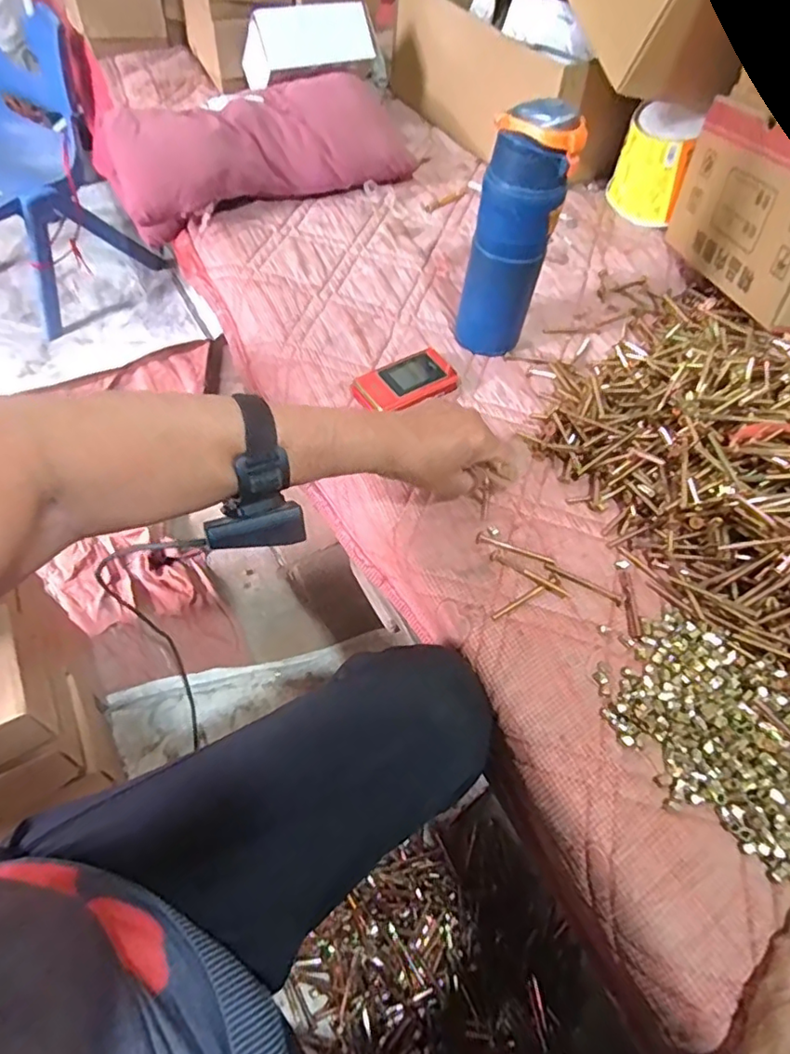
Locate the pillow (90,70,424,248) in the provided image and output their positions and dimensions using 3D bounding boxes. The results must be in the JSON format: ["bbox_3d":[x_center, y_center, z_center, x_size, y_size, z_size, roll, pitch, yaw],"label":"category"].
[{"bbox_3d":[-0.189,-0.515,0.781,0.389,0.084,0.185,-23,63,-18],"label":"pillow"}]

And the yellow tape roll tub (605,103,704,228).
[{"bbox_3d":[0.351,-0.493,0.790,0.082,0.119,0.088,10,58,1],"label":"yellow tape roll tub"}]

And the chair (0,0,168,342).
[{"bbox_3d":[-0.782,-0.716,1.160,0.398,0.404,0.371,25,59,10],"label":"chair"}]

